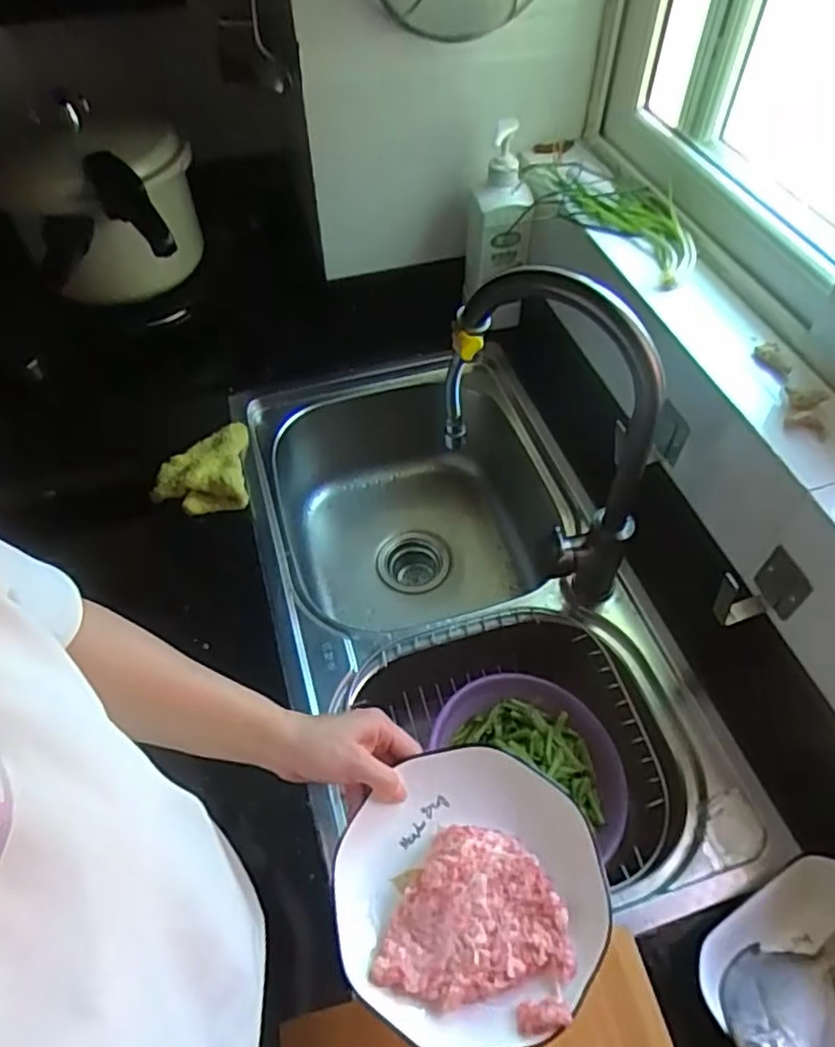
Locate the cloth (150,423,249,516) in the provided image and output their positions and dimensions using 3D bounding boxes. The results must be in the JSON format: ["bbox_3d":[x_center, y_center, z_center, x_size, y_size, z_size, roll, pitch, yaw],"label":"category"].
[{"bbox_3d":[-0.293,-0.078,0.902,0.122,0.033,0.150,-9,54,-5],"label":"cloth"}]

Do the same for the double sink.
[{"bbox_3d":[0.040,0.121,0.897,0.425,0.244,0.784,-14,54,-9],"label":"double sink"}]

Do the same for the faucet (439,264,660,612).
[{"bbox_3d":[0.133,-0.079,0.689,0.227,0.372,0.126,8,54,7],"label":"faucet"}]

